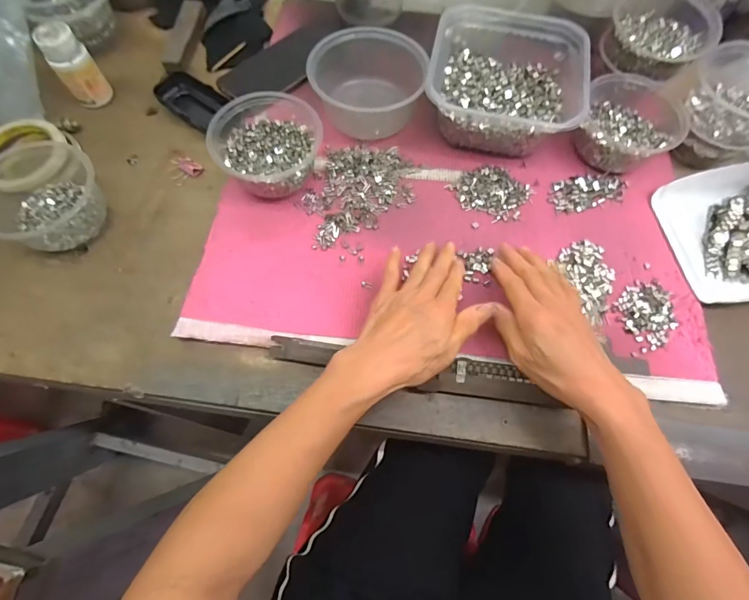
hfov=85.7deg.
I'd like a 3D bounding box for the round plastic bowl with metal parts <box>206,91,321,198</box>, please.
[{"bbox_3d":[-0.123,-0.174,0.447,0.122,0.057,0.114,0,70,-1],"label":"round plastic bowl with metal parts"}]

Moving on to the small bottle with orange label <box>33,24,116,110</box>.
[{"bbox_3d":[-0.358,-0.279,0.482,0.045,0.080,0.042,-37,74,-13],"label":"small bottle with orange label"}]

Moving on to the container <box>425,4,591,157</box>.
[{"bbox_3d":[0.151,-0.256,0.480,0.169,0.072,0.158,12,69,4],"label":"container"}]

